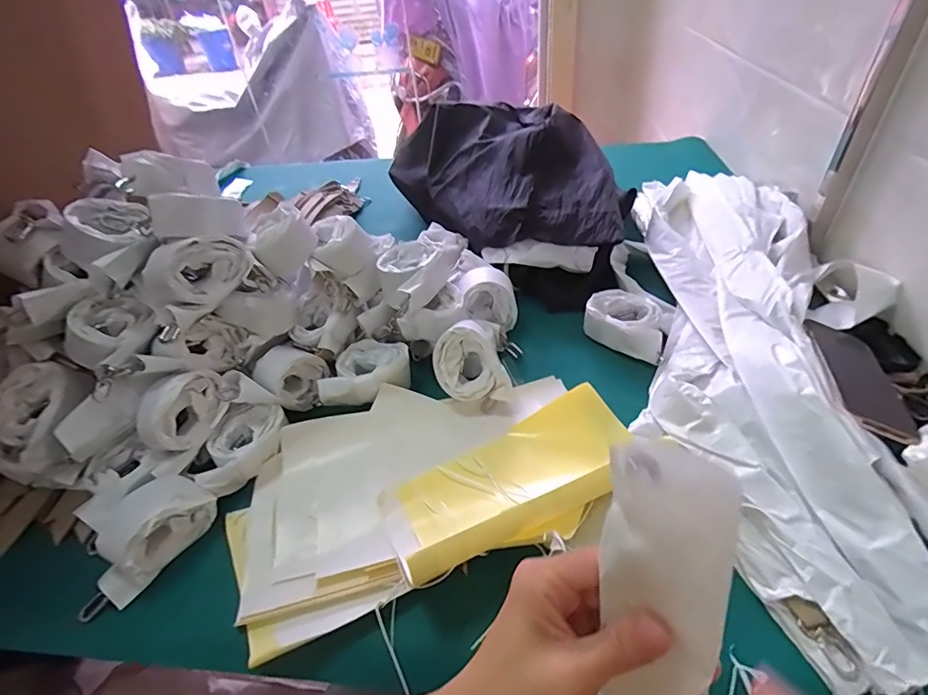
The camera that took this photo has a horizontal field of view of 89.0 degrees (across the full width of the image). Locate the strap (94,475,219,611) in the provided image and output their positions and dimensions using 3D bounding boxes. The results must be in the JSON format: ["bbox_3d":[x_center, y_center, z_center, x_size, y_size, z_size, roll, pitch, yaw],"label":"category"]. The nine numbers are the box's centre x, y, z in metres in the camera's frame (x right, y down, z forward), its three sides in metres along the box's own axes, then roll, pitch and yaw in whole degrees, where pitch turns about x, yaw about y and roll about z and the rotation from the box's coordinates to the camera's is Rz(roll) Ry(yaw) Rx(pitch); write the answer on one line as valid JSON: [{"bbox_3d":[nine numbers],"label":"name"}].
[{"bbox_3d":[-0.308,0.178,0.462,0.061,0.061,0.115,27,51,33],"label":"strap"}]

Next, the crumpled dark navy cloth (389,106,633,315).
[{"bbox_3d":[0.093,-0.284,0.859,0.316,0.183,0.500,-20,42,-14],"label":"crumpled dark navy cloth"}]

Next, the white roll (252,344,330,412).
[{"bbox_3d":[-0.214,0.035,0.591,0.053,0.068,0.074,24,50,31],"label":"white roll"}]

